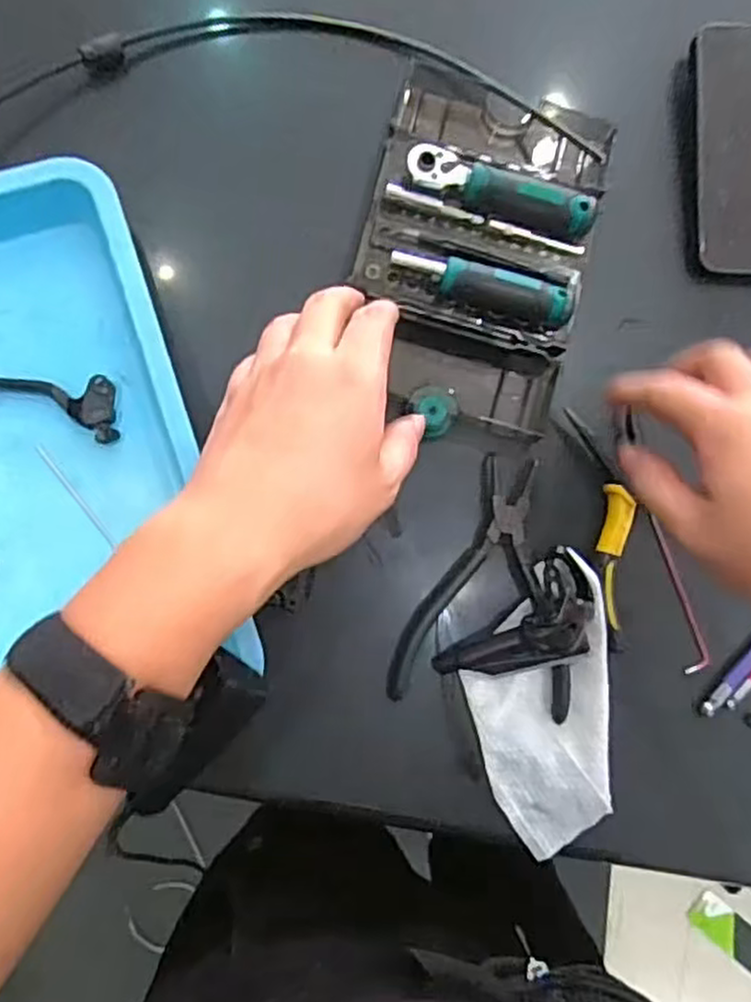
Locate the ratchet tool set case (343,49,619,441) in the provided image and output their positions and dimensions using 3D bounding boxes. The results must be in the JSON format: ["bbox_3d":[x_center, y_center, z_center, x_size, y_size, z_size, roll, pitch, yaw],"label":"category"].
[{"bbox_3d":[0.062,-0.156,0.451,0.135,0.068,0.215,12,87,-6],"label":"ratchet tool set case"}]

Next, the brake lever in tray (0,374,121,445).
[{"bbox_3d":[-0.191,-0.059,0.428,0.084,0.010,0.037,10,84,-4],"label":"brake lever in tray"}]

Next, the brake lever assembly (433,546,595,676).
[{"bbox_3d":[0.092,0.077,0.427,0.049,0.038,0.103,45,82,0],"label":"brake lever assembly"}]

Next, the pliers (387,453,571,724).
[{"bbox_3d":[0.070,0.049,0.440,0.106,0.013,0.151,6,84,-4],"label":"pliers"}]

